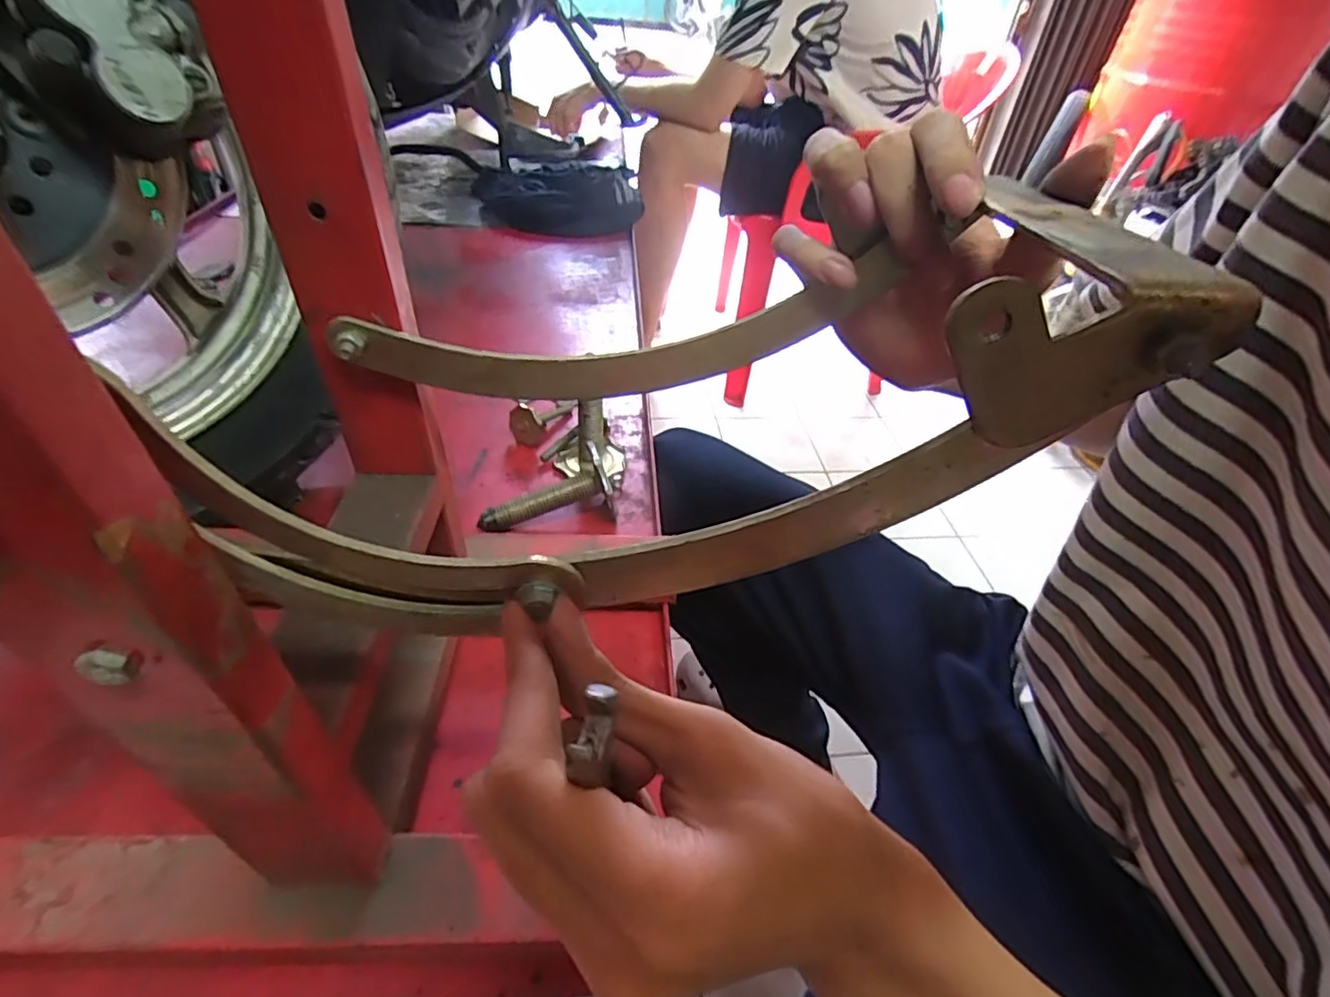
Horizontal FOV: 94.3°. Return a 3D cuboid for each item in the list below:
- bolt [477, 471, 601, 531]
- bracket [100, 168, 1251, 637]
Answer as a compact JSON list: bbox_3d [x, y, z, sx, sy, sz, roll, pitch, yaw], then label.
[{"bbox_3d":[-0.087,0.003,0.427,0.085,0.013,0.014,-21,46,-6],"label":"bolt"},{"bbox_3d":[-0.005,-0.045,0.195,0.229,0.100,0.129,0,42,-6],"label":"bracket"}]

